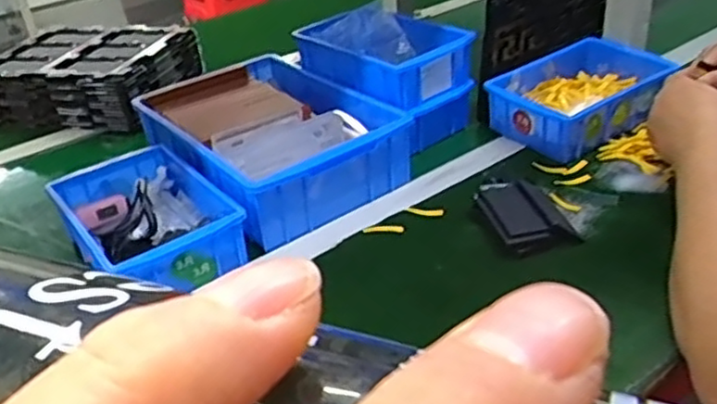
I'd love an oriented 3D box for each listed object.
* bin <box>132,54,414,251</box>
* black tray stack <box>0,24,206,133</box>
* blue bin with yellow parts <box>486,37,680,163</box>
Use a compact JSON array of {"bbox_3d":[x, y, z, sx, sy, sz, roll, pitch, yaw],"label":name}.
[{"bbox_3d":[-0.114,-0.079,0.839,0.226,0.085,0.323,-26,38,-30],"label":"bin"},{"bbox_3d":[-0.422,-0.201,1.082,0.270,0.080,0.229,5,34,16],"label":"black tray stack"},{"bbox_3d":[0.287,-0.142,0.921,0.233,0.065,0.156,-24,37,-28],"label":"blue bin with yellow parts"}]

